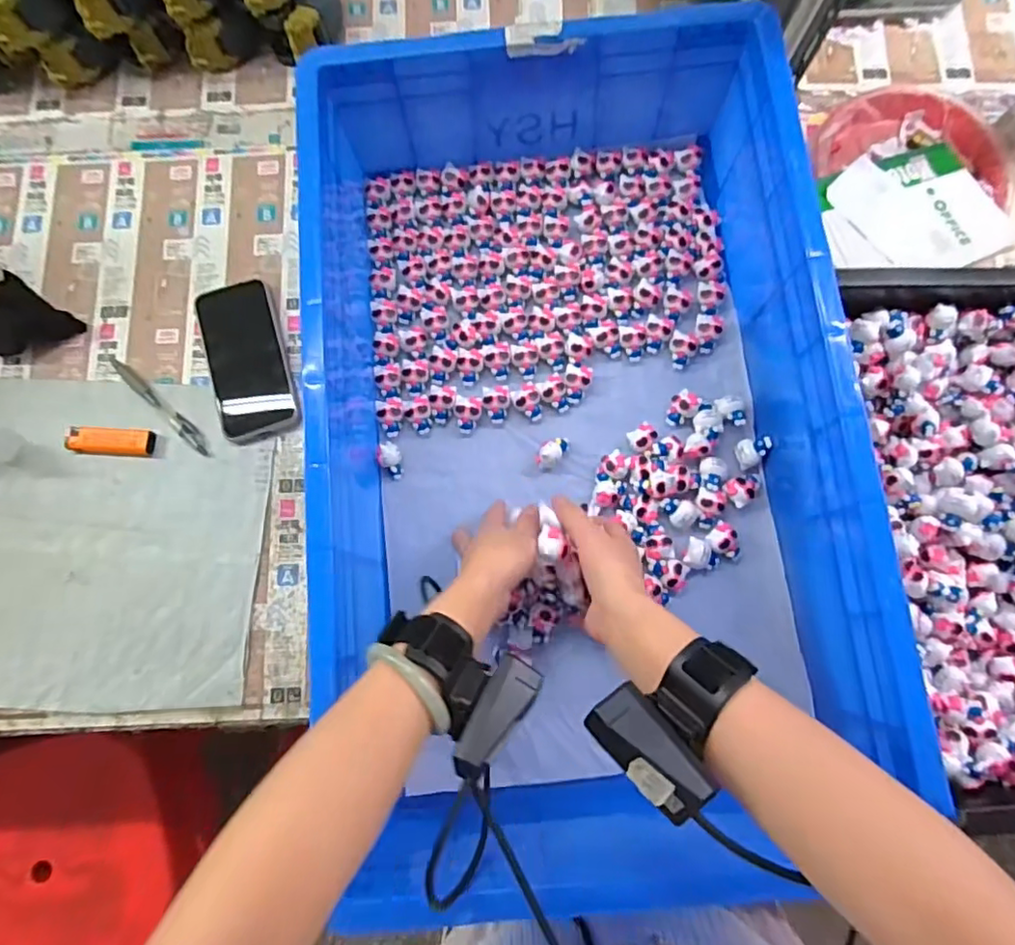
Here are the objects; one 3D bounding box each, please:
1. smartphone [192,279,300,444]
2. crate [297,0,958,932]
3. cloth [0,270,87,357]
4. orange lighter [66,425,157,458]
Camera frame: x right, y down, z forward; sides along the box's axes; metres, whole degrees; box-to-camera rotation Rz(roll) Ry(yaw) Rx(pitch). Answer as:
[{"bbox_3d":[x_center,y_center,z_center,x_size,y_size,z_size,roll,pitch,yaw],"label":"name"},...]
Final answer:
[{"bbox_3d":[-0.260,-0.114,0.597,0.077,0.015,0.162,-17,80,-3],"label":"smartphone"},{"bbox_3d":[0.050,-0.054,0.502,0.390,0.159,0.614,-5,78,-2],"label":"crate"},{"bbox_3d":[-0.505,-0.161,0.607,0.127,0.012,0.087,-20,80,-4],"label":"cloth"},{"bbox_3d":[-0.383,-0.030,0.574,0.082,0.014,0.026,3,79,0],"label":"orange lighter"}]

